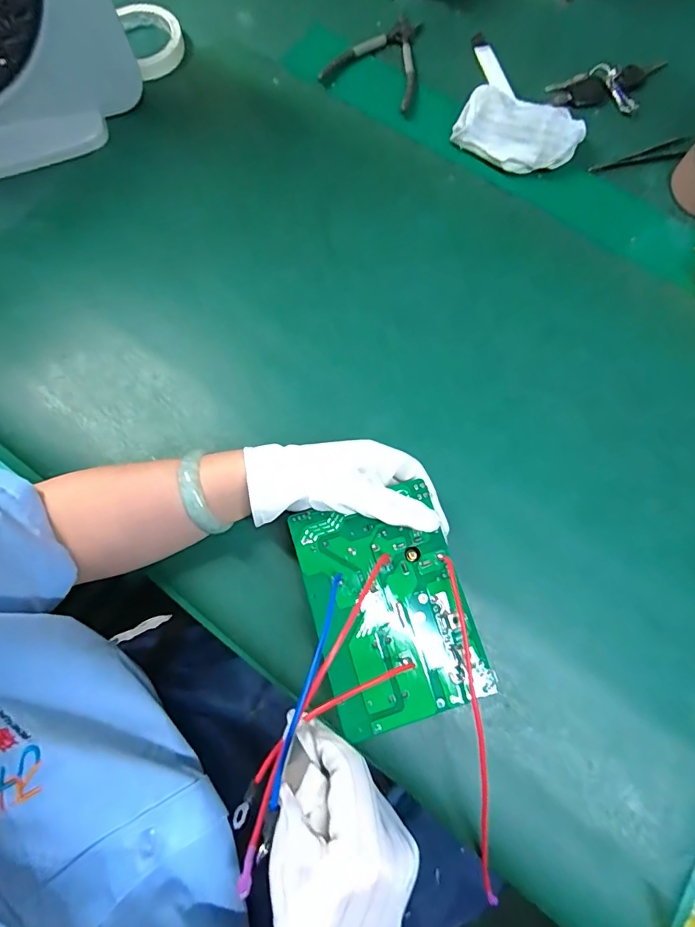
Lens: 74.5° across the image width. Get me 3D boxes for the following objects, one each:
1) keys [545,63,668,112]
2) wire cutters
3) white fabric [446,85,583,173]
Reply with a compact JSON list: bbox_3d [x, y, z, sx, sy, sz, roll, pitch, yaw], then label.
[{"bbox_3d":[0.308,-0.430,0.521,0.146,0.018,0.057,-15,76,-5],"label":"keys"},{"bbox_3d":[0.042,-0.471,0.528,0.106,0.007,0.136,22,76,5],"label":"wire cutters"},{"bbox_3d":[0.179,-0.349,0.485,0.124,0.032,0.069,23,76,5],"label":"white fabric"}]

